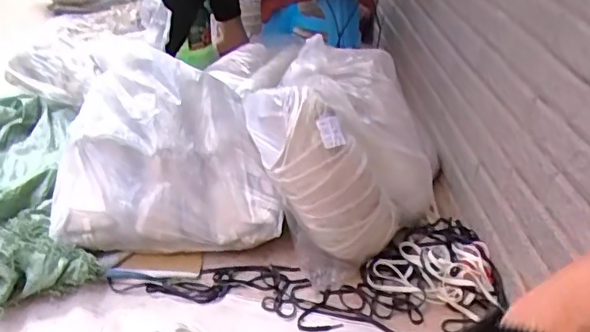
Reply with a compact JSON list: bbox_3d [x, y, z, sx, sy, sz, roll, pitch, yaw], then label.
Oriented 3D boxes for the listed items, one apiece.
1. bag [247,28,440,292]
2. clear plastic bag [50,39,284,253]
[{"bbox_3d":[0.081,-0.021,1.092,0.332,0.292,0.320,-23,41,-39],"label":"bag"},{"bbox_3d":[-0.240,-0.027,1.099,0.394,0.258,0.342,1,31,-9],"label":"clear plastic bag"}]

